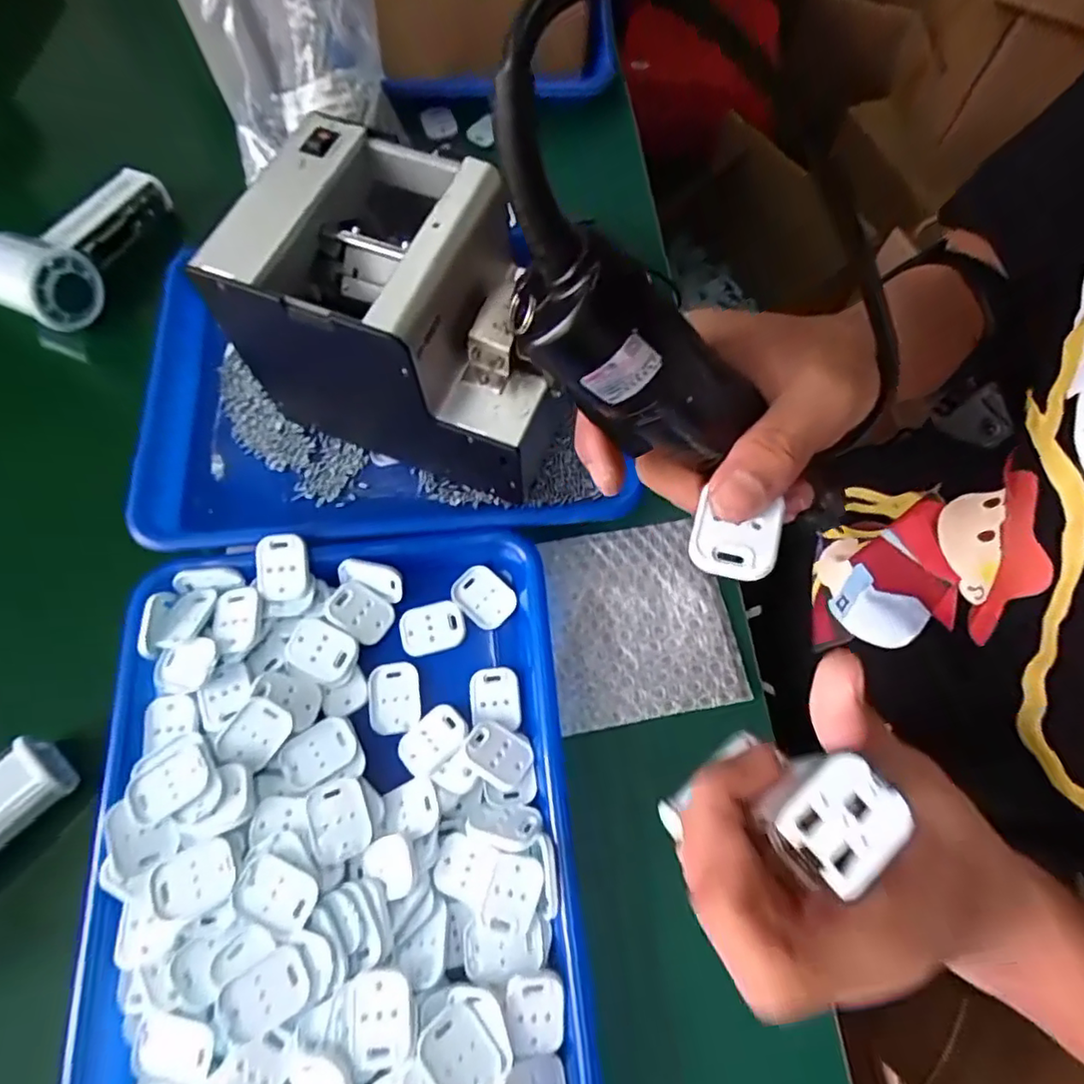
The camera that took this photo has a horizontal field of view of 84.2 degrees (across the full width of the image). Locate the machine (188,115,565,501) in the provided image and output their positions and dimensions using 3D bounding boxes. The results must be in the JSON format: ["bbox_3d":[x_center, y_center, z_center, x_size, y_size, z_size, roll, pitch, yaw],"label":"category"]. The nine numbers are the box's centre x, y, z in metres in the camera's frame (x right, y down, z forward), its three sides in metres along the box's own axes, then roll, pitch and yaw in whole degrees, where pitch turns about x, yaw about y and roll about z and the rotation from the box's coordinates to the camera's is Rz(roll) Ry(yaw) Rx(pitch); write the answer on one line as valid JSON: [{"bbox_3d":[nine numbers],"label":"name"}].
[{"bbox_3d":[-0.072,-0.131,0.369,0.171,0.153,0.124,21,71,8],"label":"machine"}]

